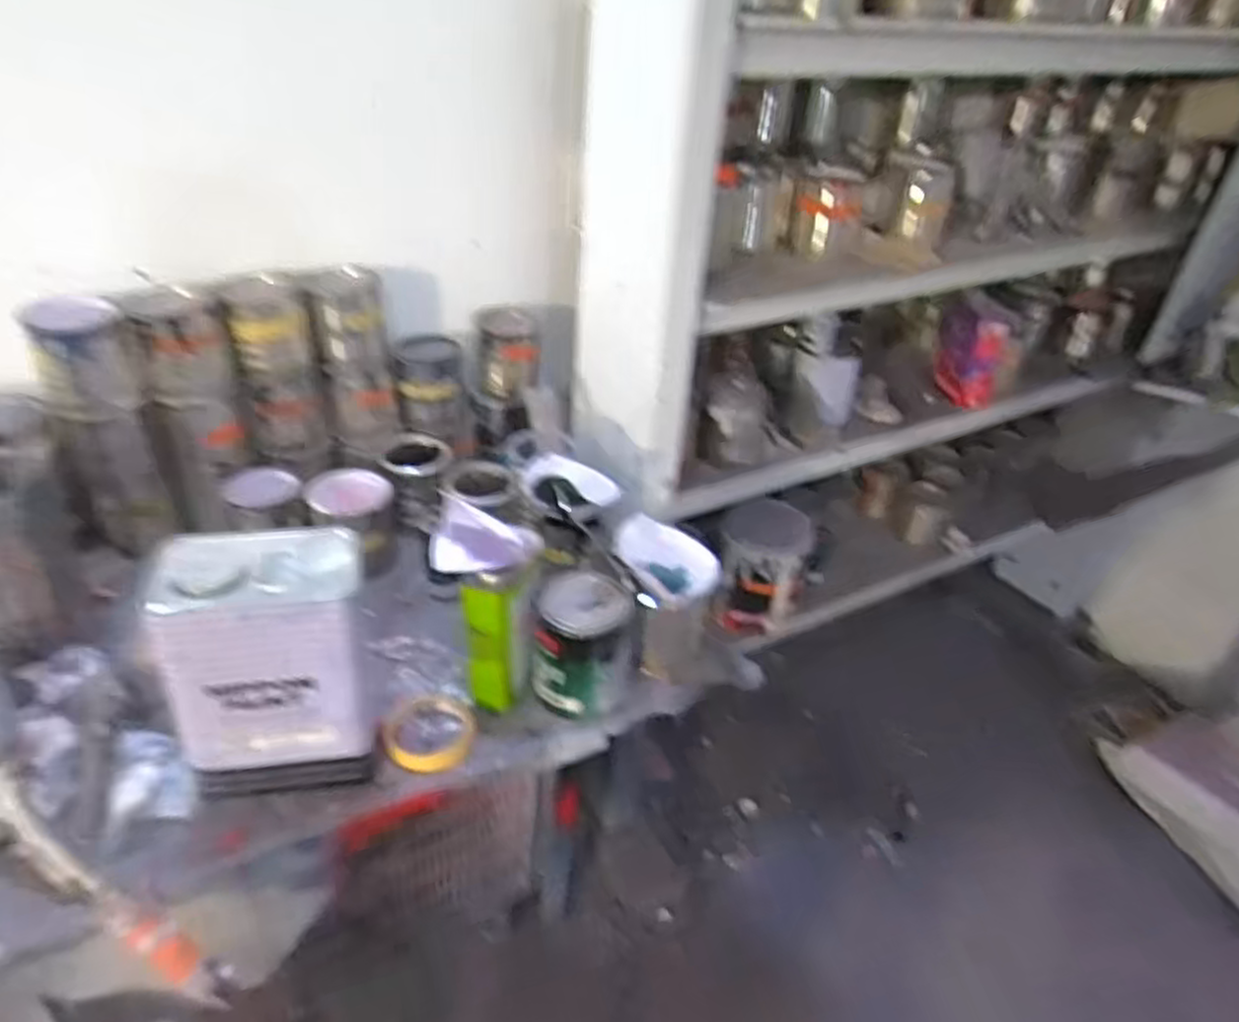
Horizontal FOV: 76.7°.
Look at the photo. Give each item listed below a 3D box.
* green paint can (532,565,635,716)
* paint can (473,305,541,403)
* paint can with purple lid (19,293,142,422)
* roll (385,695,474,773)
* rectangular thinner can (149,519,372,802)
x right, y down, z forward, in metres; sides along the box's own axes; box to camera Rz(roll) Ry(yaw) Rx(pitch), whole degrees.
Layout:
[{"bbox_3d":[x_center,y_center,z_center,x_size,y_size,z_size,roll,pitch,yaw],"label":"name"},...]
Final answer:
[{"bbox_3d":[-0.042,0.140,0.889,0.112,0.132,0.126,8,33,3],"label":"green paint can"},{"bbox_3d":[-0.170,-0.239,1.197,0.094,0.121,0.094,4,33,-3],"label":"paint can"},{"bbox_3d":[-0.649,-0.188,0.948,0.103,0.131,0.123,-18,40,-31],"label":"paint can with purple lid"},{"bbox_3d":[-0.204,0.239,0.846,0.092,0.020,0.090,4,33,-3],"label":"roll"},{"bbox_3d":[-0.324,0.146,0.743,0.169,0.233,0.109,-2,34,-12],"label":"rectangular thinner can"}]

